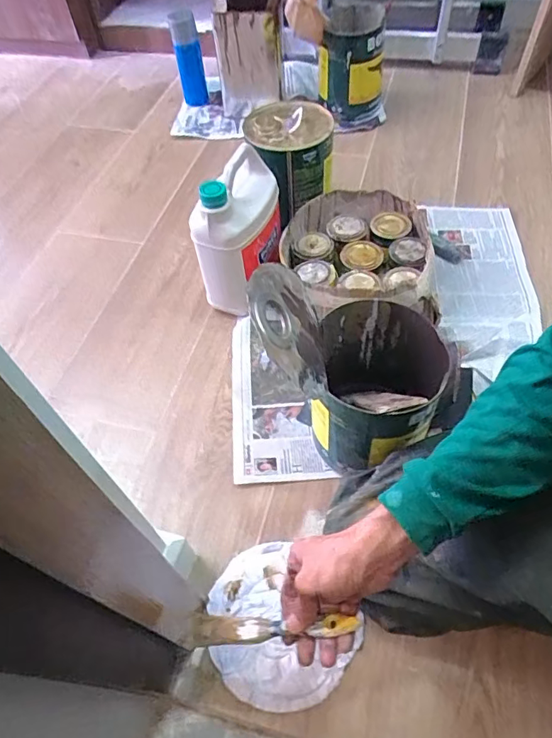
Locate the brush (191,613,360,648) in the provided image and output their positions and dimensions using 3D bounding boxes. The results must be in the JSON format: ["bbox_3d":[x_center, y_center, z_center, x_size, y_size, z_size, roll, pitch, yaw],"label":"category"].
[{"bbox_3d":[-0.005,0.246,0.474,0.173,0.009,0.028,-15,53,20],"label":"brush"}]

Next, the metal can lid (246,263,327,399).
[{"bbox_3d":[0.013,-0.043,0.535,0.020,0.126,0.143,-21,71,32],"label":"metal can lid"}]

